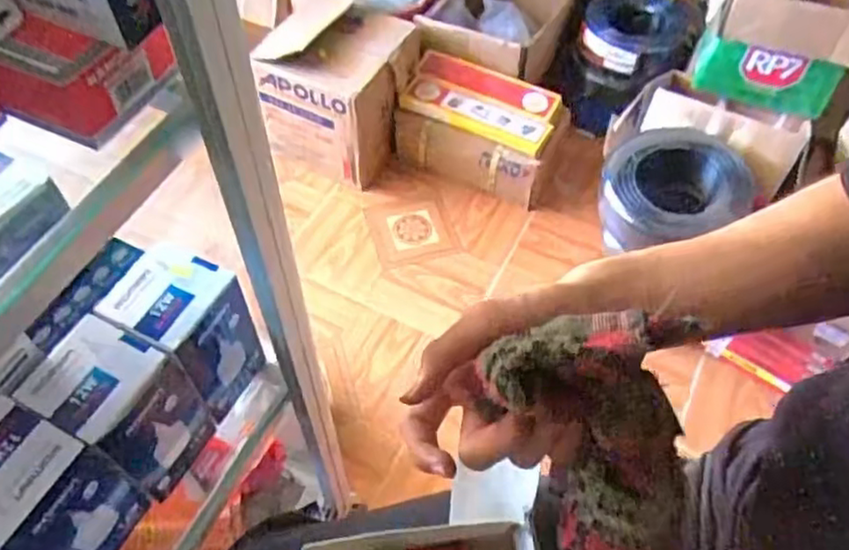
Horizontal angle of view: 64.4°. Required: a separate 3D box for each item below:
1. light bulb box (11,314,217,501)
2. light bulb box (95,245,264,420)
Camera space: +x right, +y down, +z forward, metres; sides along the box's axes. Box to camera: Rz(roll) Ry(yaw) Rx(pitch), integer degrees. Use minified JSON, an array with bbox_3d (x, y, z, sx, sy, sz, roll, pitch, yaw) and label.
[{"bbox_3d":[-0.257,0.115,0.579,0.089,0.142,0.086,23,58,14],"label":"light bulb box"},{"bbox_3d":[-0.215,0.056,0.619,0.080,0.152,0.085,23,58,14],"label":"light bulb box"}]

